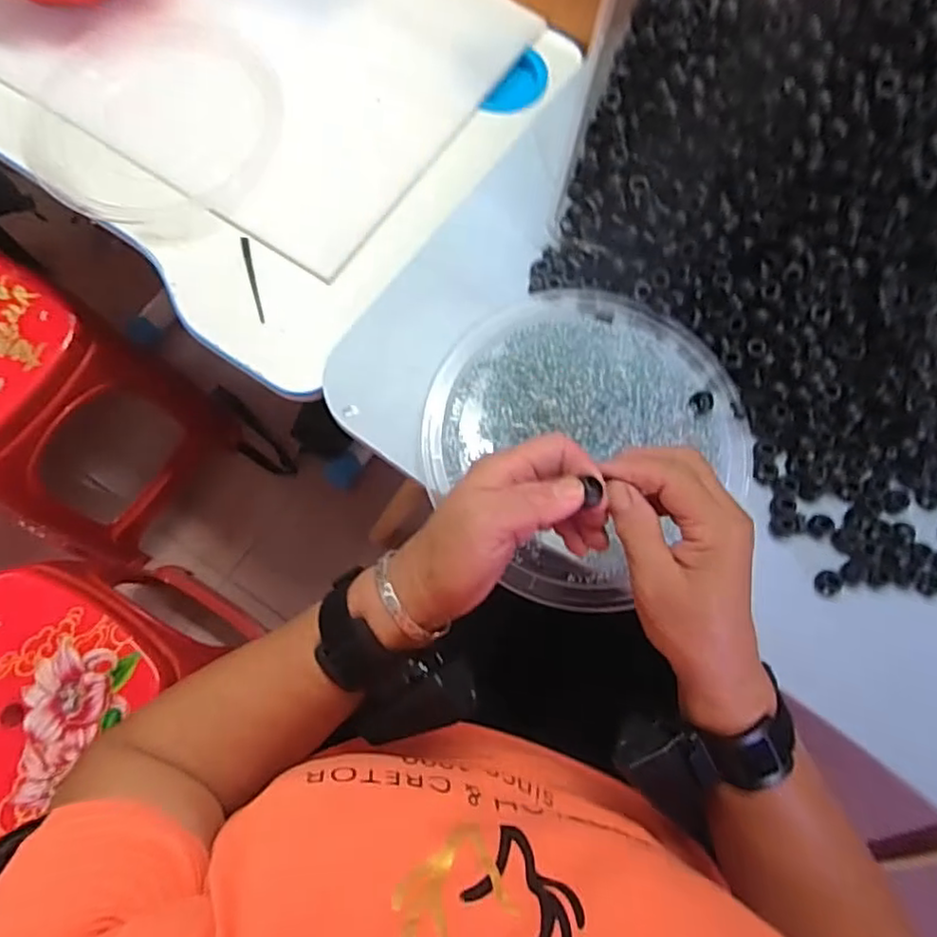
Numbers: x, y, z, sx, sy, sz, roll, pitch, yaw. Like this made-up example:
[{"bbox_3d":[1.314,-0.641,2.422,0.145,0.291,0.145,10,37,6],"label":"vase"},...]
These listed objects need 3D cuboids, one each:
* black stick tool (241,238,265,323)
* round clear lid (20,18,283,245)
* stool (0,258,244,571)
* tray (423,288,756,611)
[{"bbox_3d":[-0.196,-0.172,0.600,0.007,0.004,0.088,-14,74,-4],"label":"black stick tool"},{"bbox_3d":[-0.301,-0.338,0.641,0.236,0.014,0.232,0,74,0],"label":"round clear lid"},{"bbox_3d":[-0.613,-0.088,1.018,0.307,0.425,0.302,33,76,9],"label":"stool"},{"bbox_3d":[0.085,-0.035,0.483,0.227,0.020,0.215,0,74,0],"label":"tray"}]

